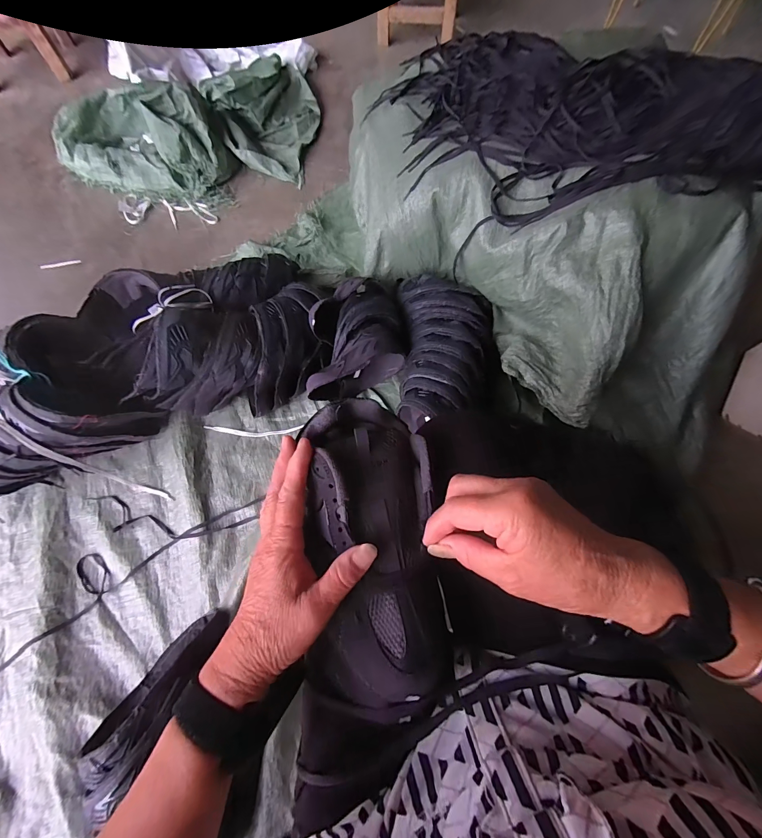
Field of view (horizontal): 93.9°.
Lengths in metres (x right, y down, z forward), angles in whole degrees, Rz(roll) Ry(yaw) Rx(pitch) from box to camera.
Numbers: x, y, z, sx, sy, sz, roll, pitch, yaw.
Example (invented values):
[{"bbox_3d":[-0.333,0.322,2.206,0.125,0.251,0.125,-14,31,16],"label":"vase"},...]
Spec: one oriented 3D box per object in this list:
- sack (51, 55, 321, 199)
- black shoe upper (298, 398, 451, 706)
[{"bbox_3d":[-0.573,-0.872,1.052,0.779,0.174,0.456,-13,68,-3],"label":"sack"},{"bbox_3d":[-0.008,0.100,0.291,0.103,0.069,0.241,-7,75,0],"label":"black shoe upper"}]

